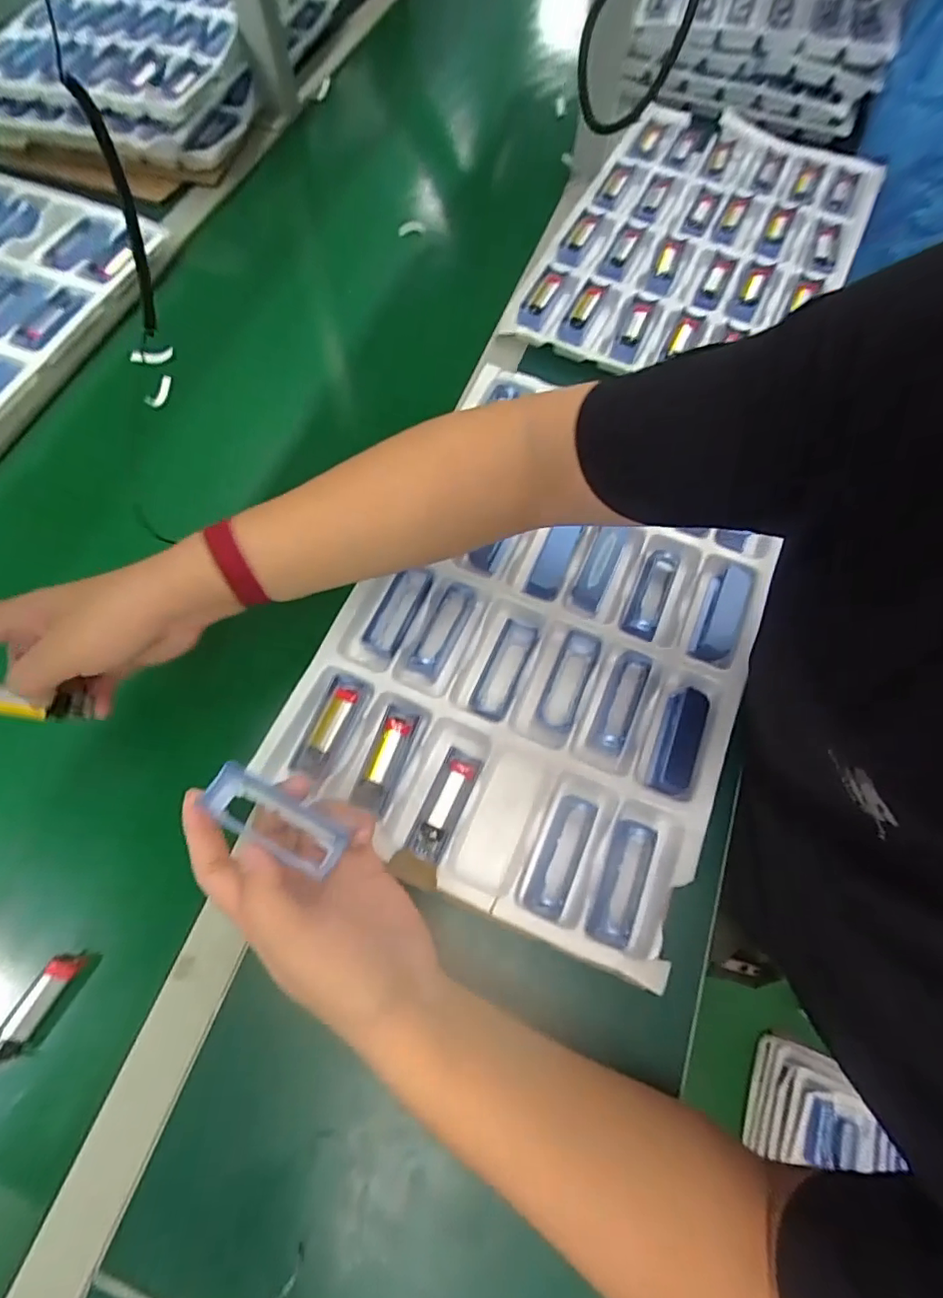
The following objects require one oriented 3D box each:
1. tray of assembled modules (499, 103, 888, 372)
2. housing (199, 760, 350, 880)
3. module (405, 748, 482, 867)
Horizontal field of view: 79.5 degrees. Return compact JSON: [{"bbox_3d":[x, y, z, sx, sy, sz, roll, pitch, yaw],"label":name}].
[{"bbox_3d":[0.271,-0.476,0.649,0.316,0.025,0.479,24,69,9],"label":"tray of assembled modules"},{"bbox_3d":[-0.108,0.093,0.309,0.078,0.013,0.030,32,70,2],"label":"housing"},{"bbox_3d":[-0.019,0.110,0.403,0.027,0.010,0.077,23,69,9],"label":"module"}]

